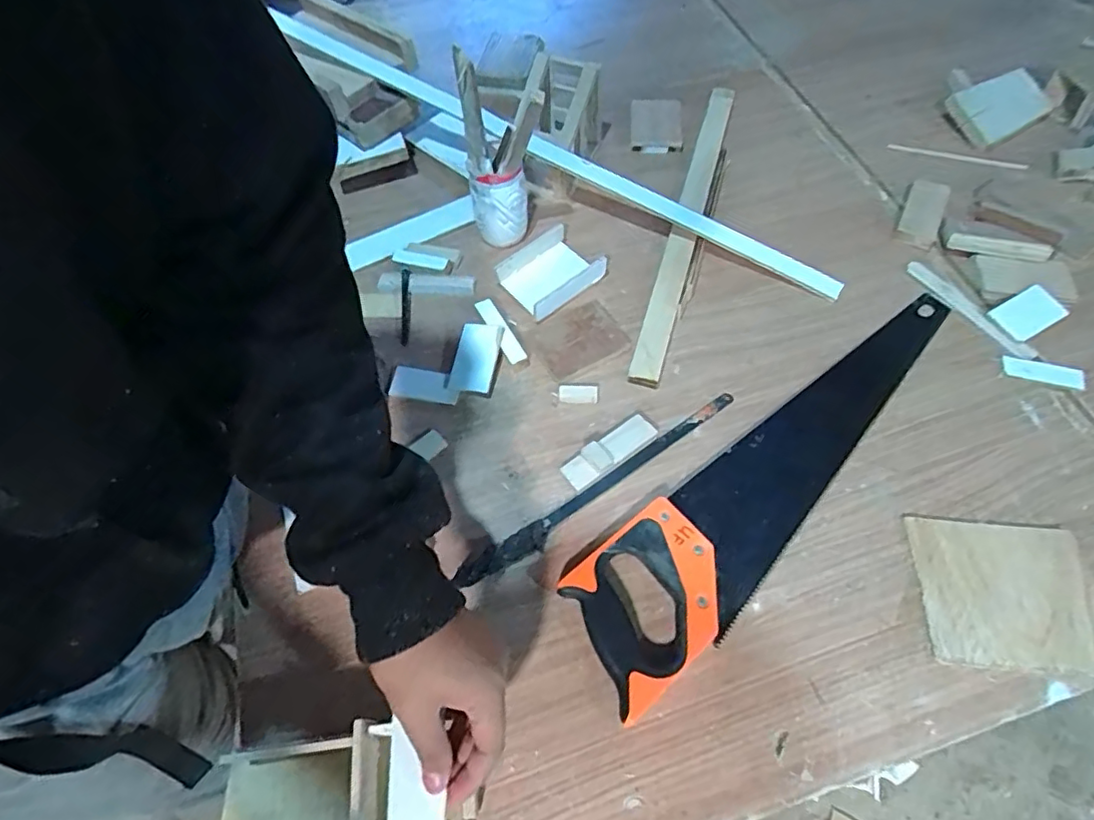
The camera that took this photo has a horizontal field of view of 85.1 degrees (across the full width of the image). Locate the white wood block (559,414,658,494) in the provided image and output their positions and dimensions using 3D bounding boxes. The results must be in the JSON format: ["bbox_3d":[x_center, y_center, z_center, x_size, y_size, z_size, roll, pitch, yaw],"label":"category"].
[{"bbox_3d":[0.058,0.039,0.554,0.095,0.018,0.030,-34,64,-17],"label":"white wood block"}]

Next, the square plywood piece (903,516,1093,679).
[{"bbox_3d":[0.377,0.149,0.485,0.139,0.009,0.116,5,60,5],"label":"square plywood piece"}]

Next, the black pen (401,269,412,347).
[{"bbox_3d":[-0.155,-0.114,0.653,0.010,0.013,0.096,-5,59,-1],"label":"black pen"}]

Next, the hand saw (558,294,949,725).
[{"bbox_3d":[0.220,0.045,0.540,0.496,0.026,0.107,-38,65,-19],"label":"hand saw"}]

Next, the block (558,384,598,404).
[{"bbox_3d":[0.031,-0.017,0.593,0.038,0.004,0.019,2,60,3],"label":"block"}]

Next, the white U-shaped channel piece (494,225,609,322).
[{"bbox_3d":[0.002,-0.158,0.672,0.101,0.019,0.087,-37,65,-18],"label":"white U-shaped channel piece"}]

